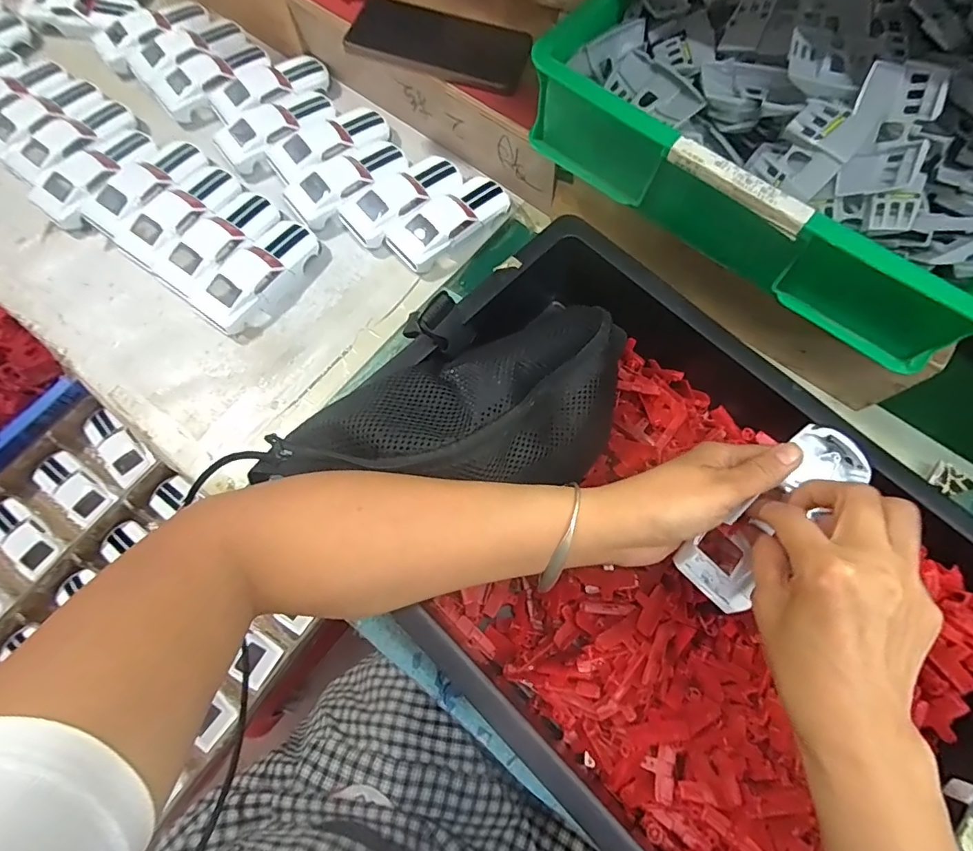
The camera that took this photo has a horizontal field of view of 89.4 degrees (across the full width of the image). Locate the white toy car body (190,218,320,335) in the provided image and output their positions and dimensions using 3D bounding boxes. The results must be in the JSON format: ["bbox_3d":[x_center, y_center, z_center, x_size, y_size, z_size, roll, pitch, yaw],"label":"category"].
[{"bbox_3d":[-0.218,-0.145,0.474,0.052,0.033,0.127,34,73,10],"label":"white toy car body"}]

